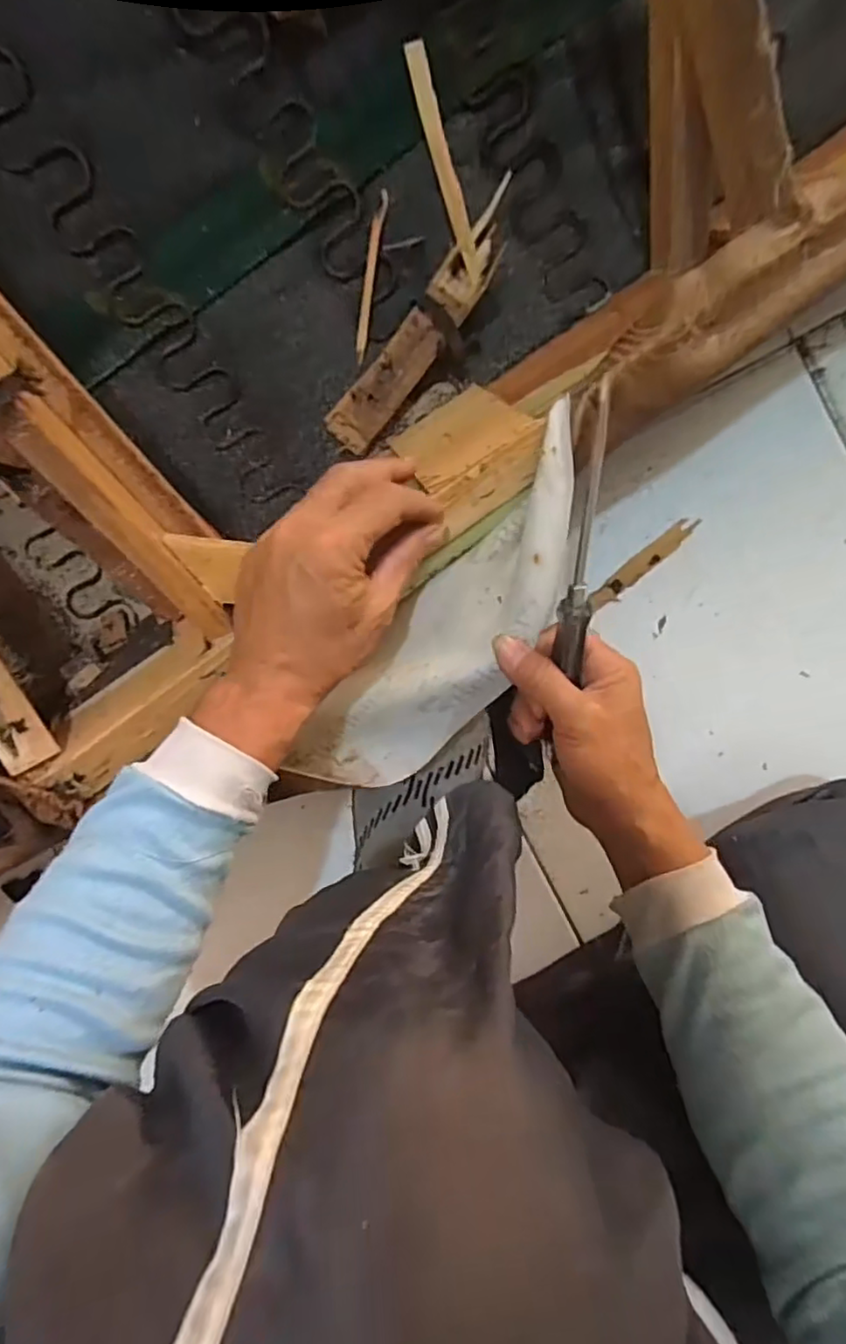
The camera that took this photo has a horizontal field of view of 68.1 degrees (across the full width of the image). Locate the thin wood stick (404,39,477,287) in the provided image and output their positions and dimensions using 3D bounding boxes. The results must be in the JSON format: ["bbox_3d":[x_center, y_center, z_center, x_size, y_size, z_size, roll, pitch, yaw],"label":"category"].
[{"bbox_3d":[0.015,-0.339,0.423,0.014,0.008,0.134,-18,113,6],"label":"thin wood stick"}]

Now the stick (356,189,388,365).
[{"bbox_3d":[-0.039,-0.284,0.456,0.008,0.005,0.106,13,109,4],"label":"stick"}]

